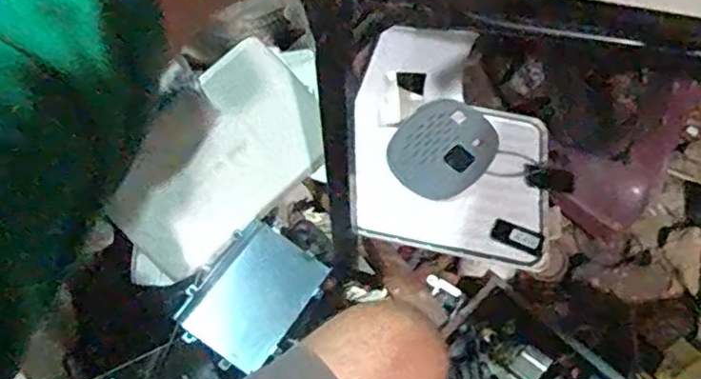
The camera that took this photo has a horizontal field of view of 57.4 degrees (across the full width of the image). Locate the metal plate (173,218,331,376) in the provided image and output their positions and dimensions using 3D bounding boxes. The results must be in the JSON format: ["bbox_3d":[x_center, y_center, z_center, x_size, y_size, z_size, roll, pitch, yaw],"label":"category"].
[{"bbox_3d":[-0.143,0.156,0.933,0.147,0.032,0.193,31,64,21],"label":"metal plate"}]

